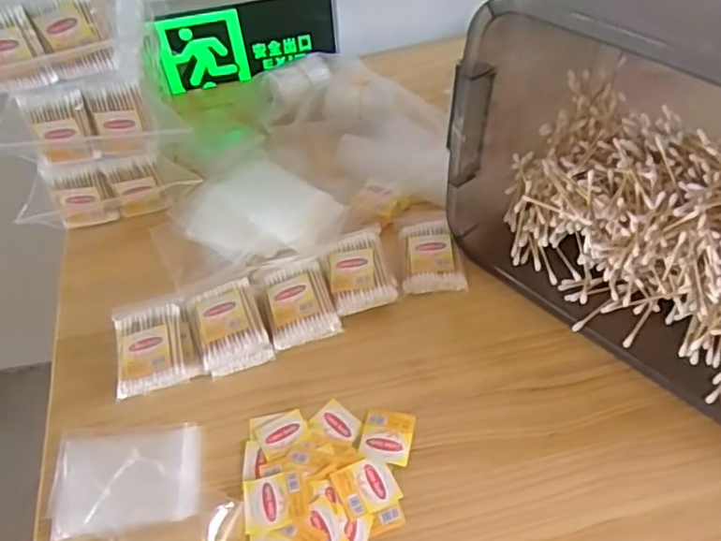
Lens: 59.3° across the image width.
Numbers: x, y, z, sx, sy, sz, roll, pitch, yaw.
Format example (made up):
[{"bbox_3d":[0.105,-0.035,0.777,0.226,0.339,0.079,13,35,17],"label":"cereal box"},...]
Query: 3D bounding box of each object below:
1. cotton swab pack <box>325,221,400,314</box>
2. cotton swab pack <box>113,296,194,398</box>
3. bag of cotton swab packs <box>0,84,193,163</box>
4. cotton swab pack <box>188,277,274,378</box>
[{"bbox_3d":[-0.002,0.000,0.567,0.055,0.021,0.083,-13,54,-4],"label":"cotton swab pack"},{"bbox_3d":[-0.175,0.065,0.536,0.060,0.025,0.082,-15,54,-5],"label":"cotton swab pack"},{"bbox_3d":[-0.255,-0.135,0.586,0.163,0.070,0.025,-13,51,-5],"label":"bag of cotton swab packs"},{"bbox_3d":[-0.112,0.046,0.543,0.056,0.023,0.076,-20,55,-8],"label":"cotton swab pack"}]

